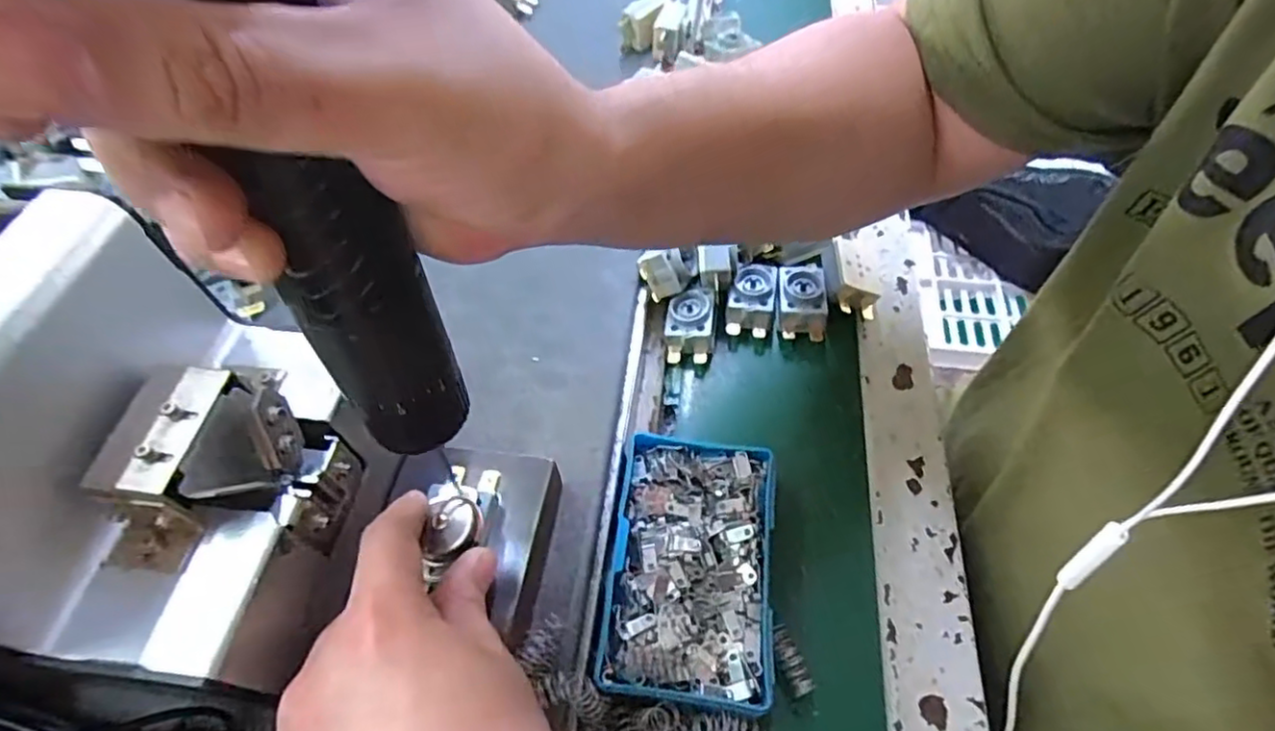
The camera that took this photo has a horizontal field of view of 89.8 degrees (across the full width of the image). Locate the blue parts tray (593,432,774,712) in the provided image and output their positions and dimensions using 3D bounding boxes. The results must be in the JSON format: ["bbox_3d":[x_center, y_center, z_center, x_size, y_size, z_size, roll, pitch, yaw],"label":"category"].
[{"bbox_3d":[0.024,0.091,0.293,0.070,0.028,0.114,5,55,5],"label":"blue parts tray"}]

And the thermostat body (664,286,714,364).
[{"bbox_3d":[0.030,-0.023,0.369,0.027,0.013,0.043,6,82,8],"label":"thermostat body"}]

